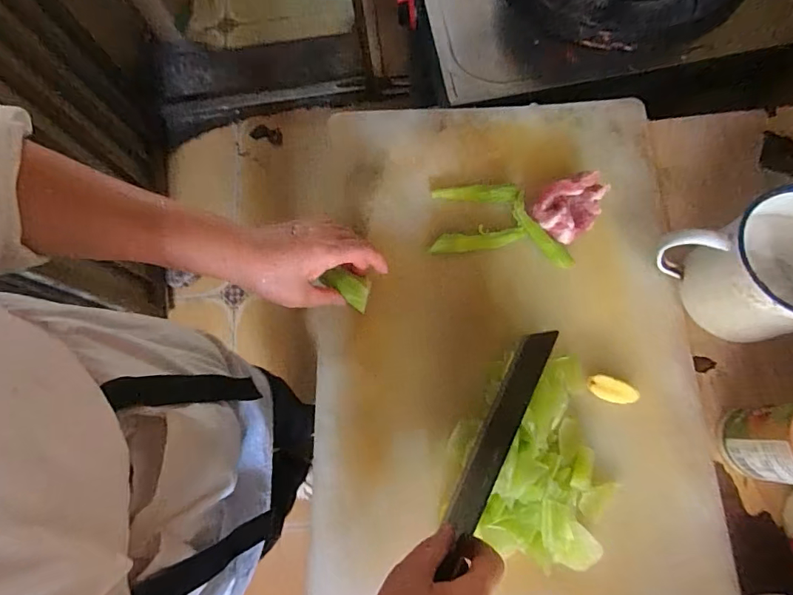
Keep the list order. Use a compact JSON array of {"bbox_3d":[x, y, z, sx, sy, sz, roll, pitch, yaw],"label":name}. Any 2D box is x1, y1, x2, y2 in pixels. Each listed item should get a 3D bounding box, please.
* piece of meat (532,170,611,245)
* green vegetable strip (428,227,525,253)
[{"bbox_3d":[0.181,-0.095,0.468,0.071,0.035,0.060,-38,75,-7],"label":"piece of meat"},{"bbox_3d":[0.085,-0.060,0.475,0.098,0.010,0.020,-4,74,3],"label":"green vegetable strip"}]

